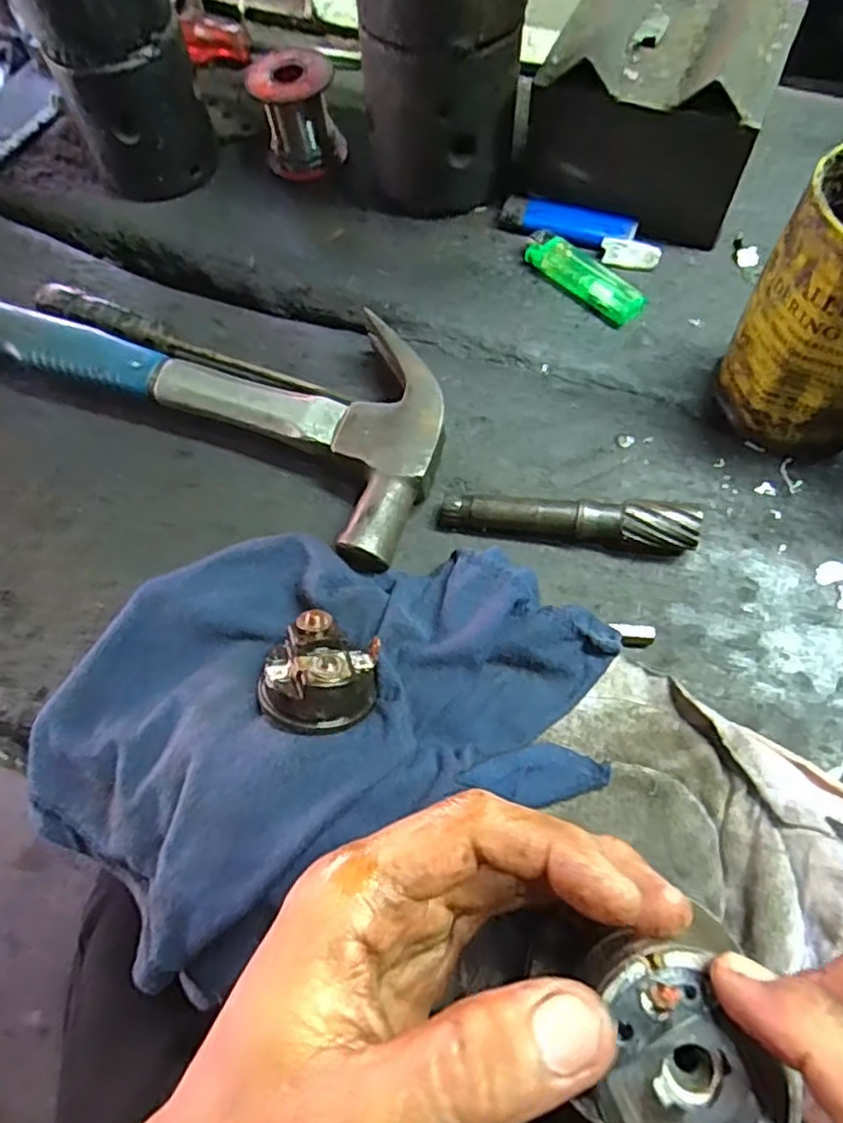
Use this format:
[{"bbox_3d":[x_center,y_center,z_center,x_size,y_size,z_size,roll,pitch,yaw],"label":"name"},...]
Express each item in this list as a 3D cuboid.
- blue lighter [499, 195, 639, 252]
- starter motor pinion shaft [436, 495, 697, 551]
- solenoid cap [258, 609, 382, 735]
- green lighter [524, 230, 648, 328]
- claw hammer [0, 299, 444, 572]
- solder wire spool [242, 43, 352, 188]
[{"bbox_3d":[0.085,-0.199,0.399,0.079,0.013,0.024,14,65,11],"label":"blue lighter"},{"bbox_3d":[0.068,-0.021,0.317,0.116,0.023,0.017,11,64,9],"label":"starter motor pinion shaft"},{"bbox_3d":[-0.042,0.045,0.272,0.044,0.026,0.047,-2,63,3],"label":"solenoid cap"},{"bbox_3d":[0.091,-0.162,0.384,0.023,0.012,0.077,-39,67,-15],"label":"green lighter"},{"bbox_3d":[-0.138,-0.112,0.370,0.331,0.035,0.117,24,67,15],"label":"claw hammer"},{"bbox_3d":[-0.079,-0.286,0.435,0.051,0.060,0.051,-2,63,3],"label":"solder wire spool"}]

